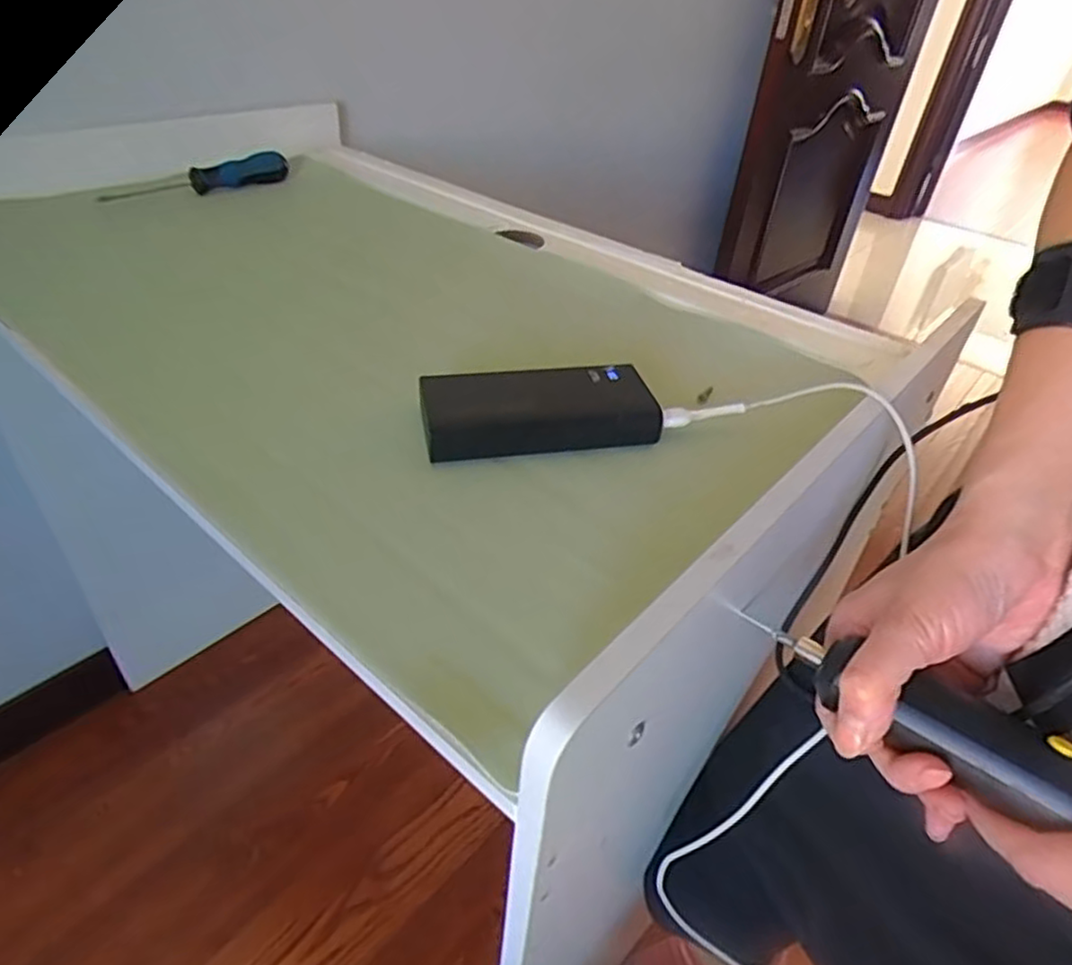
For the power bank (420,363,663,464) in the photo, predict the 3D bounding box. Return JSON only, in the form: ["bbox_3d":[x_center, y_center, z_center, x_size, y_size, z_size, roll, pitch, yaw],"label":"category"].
[{"bbox_3d":[0.001,-0.047,0.423,0.140,0.023,0.062,-4,39,-12],"label":"power bank"}]

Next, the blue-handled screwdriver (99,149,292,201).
[{"bbox_3d":[-0.373,-0.340,0.758,0.199,0.027,0.040,-26,48,-33],"label":"blue-handled screwdriver"}]

